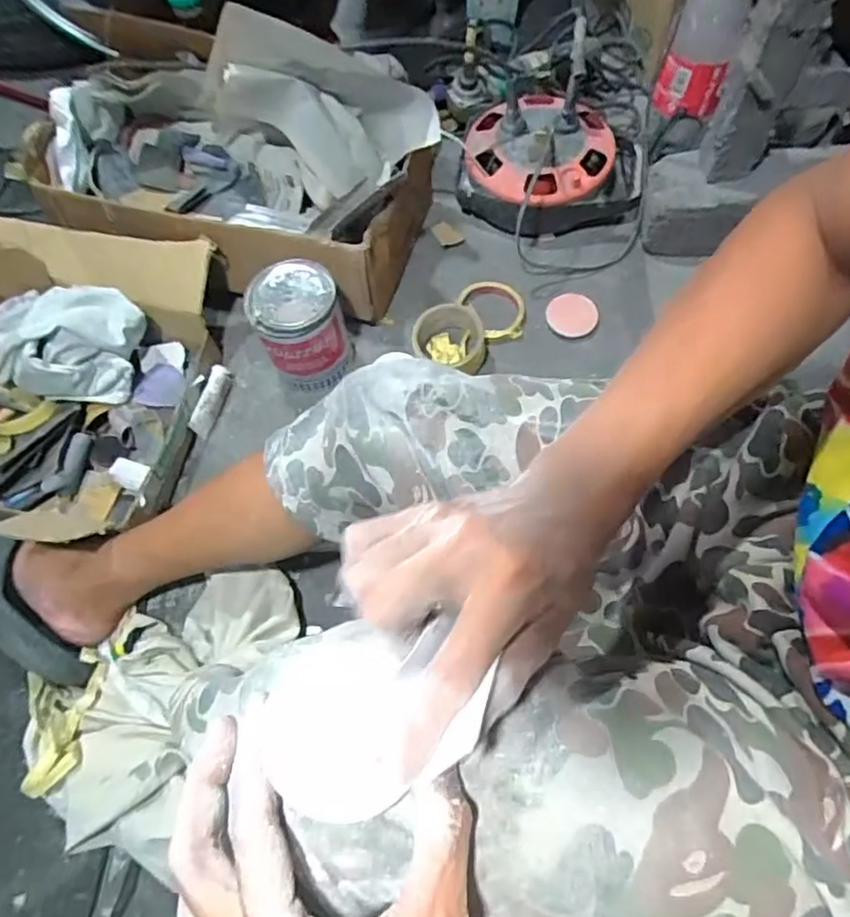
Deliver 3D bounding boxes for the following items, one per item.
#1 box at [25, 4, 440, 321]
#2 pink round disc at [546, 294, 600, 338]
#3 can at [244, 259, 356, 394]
[{"bbox_3d":[-0.246,-0.382,0.770,0.494,0.221,0.246,10,67,7],"label":"box"},{"bbox_3d":[0.194,-0.189,0.823,0.065,0.014,0.056,13,81,2],"label":"pink round disc"},{"bbox_3d":[-0.149,-0.156,0.766,0.099,0.141,0.091,-1,66,2],"label":"can"}]

